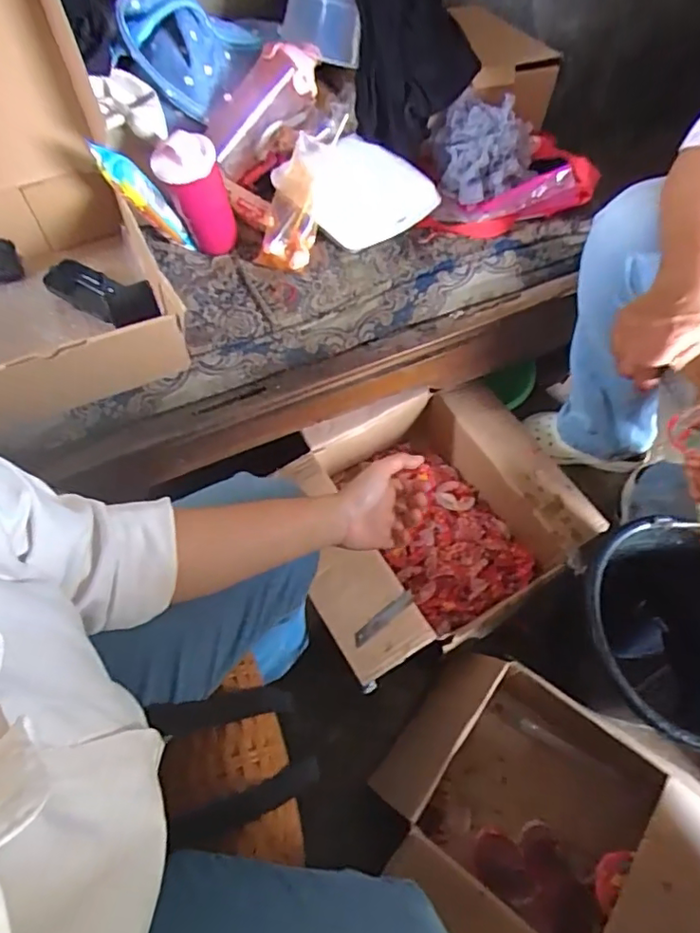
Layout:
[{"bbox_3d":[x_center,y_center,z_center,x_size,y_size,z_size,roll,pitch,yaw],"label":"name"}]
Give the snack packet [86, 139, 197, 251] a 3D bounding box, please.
[{"bbox_3d":[-0.243,-0.324,0.692,0.049,0.185,0.038,44,93,18],"label":"snack packet"}]

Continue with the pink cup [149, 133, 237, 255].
[{"bbox_3d":[-0.197,-0.350,0.722,0.084,0.147,0.072,-9,63,-8],"label":"pink cup"}]

